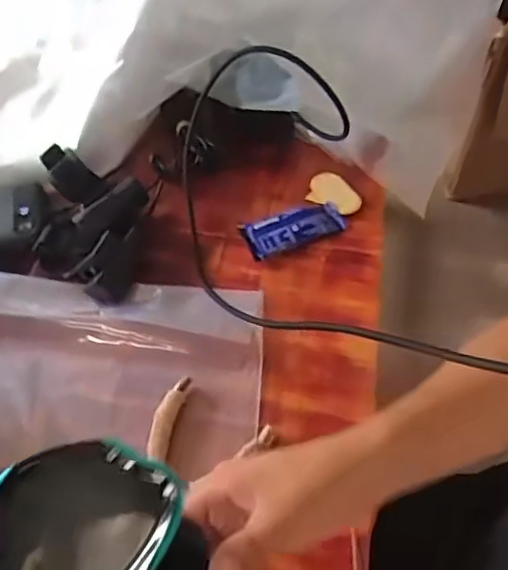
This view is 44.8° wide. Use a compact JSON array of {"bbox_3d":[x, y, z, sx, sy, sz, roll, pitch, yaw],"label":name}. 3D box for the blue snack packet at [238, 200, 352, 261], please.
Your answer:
[{"bbox_3d":[0.039,-0.054,0.580,0.096,0.013,0.039,-19,60,-11],"label":"blue snack packet"}]

